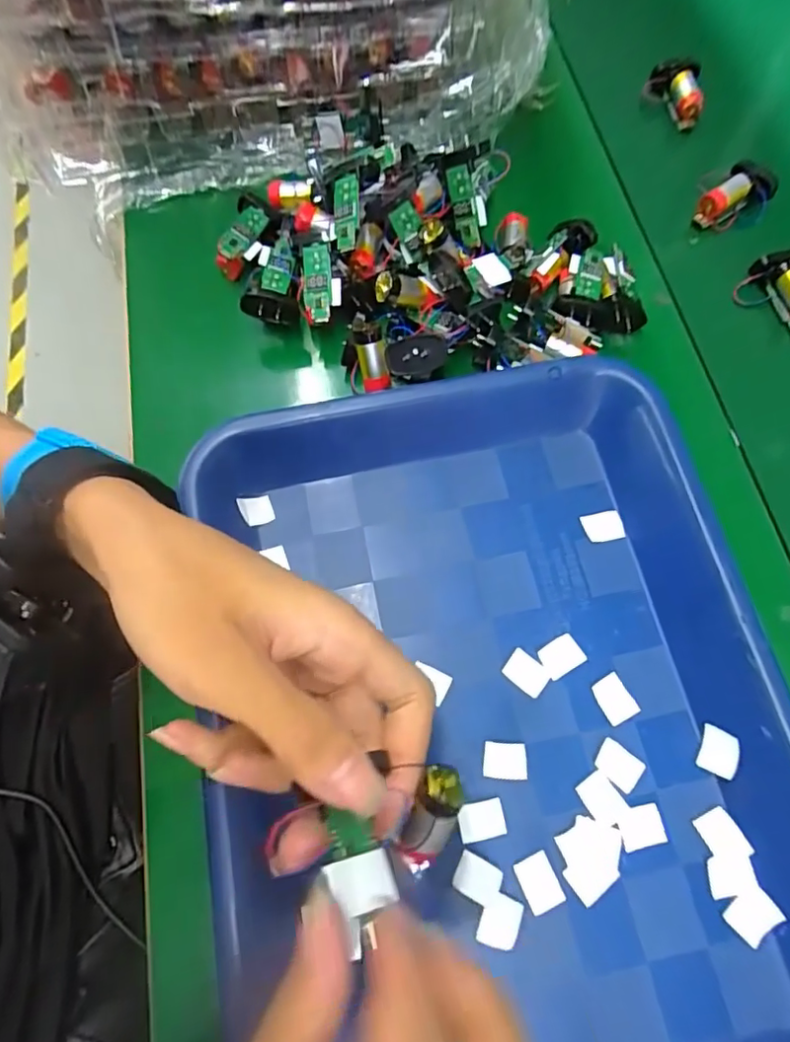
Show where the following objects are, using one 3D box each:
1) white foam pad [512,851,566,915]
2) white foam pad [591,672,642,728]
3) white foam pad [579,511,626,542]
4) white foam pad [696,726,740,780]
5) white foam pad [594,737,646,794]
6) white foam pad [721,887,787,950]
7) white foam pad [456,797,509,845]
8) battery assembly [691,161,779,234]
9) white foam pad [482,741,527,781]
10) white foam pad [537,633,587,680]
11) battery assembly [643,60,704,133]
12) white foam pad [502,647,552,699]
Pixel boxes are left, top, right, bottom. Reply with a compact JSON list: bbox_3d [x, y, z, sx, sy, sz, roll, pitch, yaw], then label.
[{"bbox_3d":[0.063,0.158,0.244,0.016,0.004,0.020,-23,71,-5],"label":"white foam pad"},{"bbox_3d":[0.106,0.086,0.269,0.016,0.004,0.021,-28,72,-7],"label":"white foam pad"},{"bbox_3d":[0.112,0.003,0.300,0.020,0.004,0.016,-13,71,-1],"label":"white foam pad"},{"bbox_3d":[0.148,0.106,0.256,0.004,0.016,0.019,18,86,-39],"label":"white foam pad"},{"bbox_3d":[0.104,0.113,0.259,0.020,0.004,0.016,39,77,15],"label":"white foam pad"},{"bbox_3d":[0.154,0.169,0.239,0.020,0.006,0.016,-41,74,-11],"label":"white foam pad"},{"bbox_3d":[0.039,0.135,0.251,0.020,0.004,0.016,-12,71,-1],"label":"white foam pad"},{"bbox_3d":[0.226,-0.211,0.371,0.049,0.024,0.031,-40,73,-10],"label":"battery assembly"},{"bbox_3d":[0.051,0.111,0.259,0.020,0.004,0.015,2,71,4],"label":"white foam pad"},{"bbox_3d":[0.082,0.066,0.275,0.020,0.004,0.016,-30,72,-7],"label":"white foam pad"},{"bbox_3d":[0.203,-0.308,0.406,0.032,0.019,0.046,1,71,3],"label":"battery assembly"},{"bbox_3d":[0.064,0.074,0.272,0.021,0.004,0.015,35,76,14],"label":"white foam pad"}]

